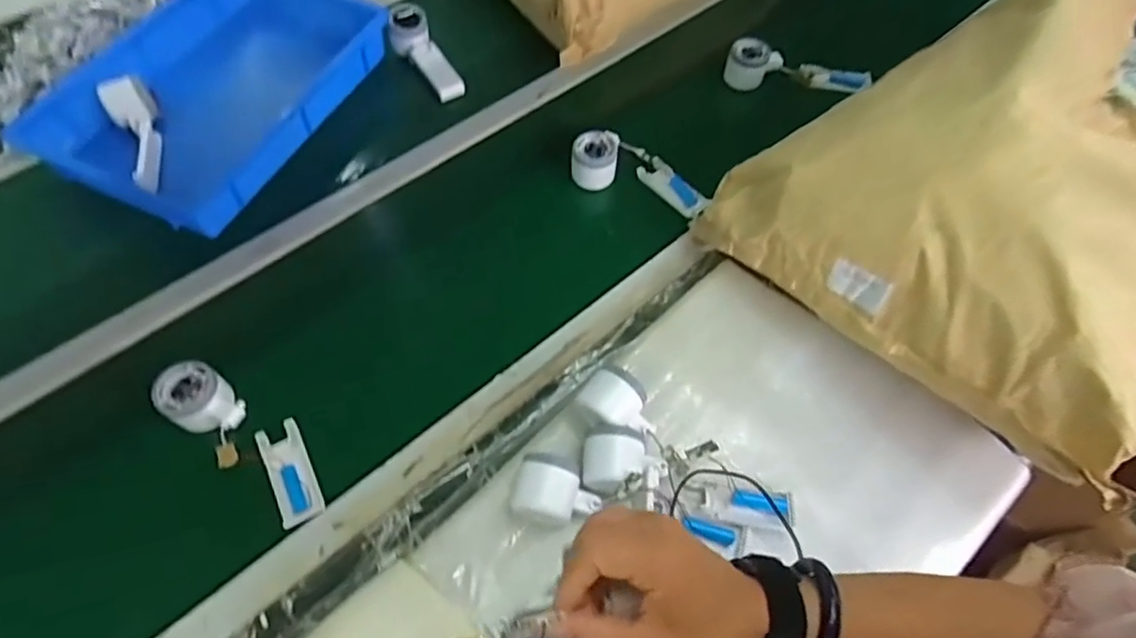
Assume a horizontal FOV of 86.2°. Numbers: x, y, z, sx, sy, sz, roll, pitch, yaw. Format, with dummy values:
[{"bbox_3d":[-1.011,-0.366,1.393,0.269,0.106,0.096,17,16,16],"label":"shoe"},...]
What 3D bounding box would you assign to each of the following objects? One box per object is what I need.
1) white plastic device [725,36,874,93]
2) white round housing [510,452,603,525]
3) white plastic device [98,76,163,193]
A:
[{"bbox_3d":[0.347,-0.378,0.914,0.216,0.055,0.085,3,61,2],"label":"white plastic device"},{"bbox_3d":[-0.010,0.165,0.575,0.079,0.055,0.052,13,61,7],"label":"white round housing"},{"bbox_3d":[-0.562,-0.235,0.798,0.051,0.048,0.174,-20,77,-11],"label":"white plastic device"}]

